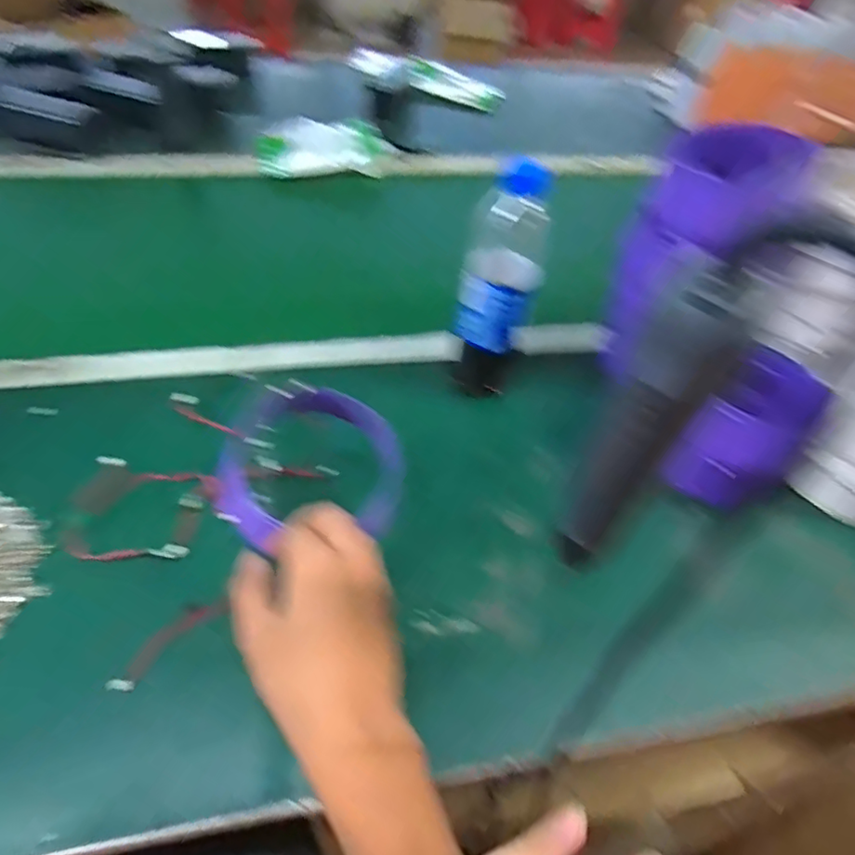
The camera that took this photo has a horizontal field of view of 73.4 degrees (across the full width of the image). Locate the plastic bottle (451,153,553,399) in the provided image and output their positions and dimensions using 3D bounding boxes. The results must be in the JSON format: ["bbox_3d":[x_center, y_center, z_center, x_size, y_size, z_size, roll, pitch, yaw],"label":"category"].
[{"bbox_3d":[0.066,-0.118,0.549,0.069,0.227,0.053,13,49,5],"label":"plastic bottle"}]

